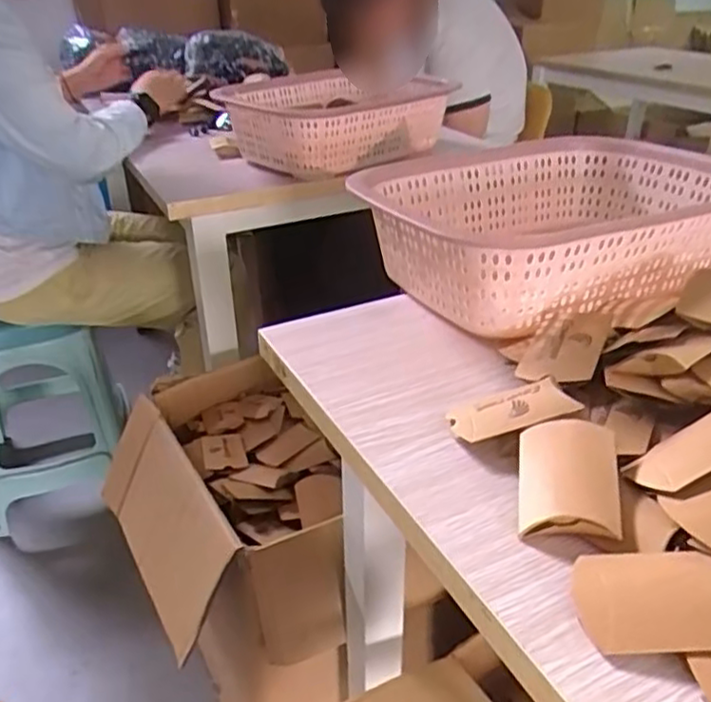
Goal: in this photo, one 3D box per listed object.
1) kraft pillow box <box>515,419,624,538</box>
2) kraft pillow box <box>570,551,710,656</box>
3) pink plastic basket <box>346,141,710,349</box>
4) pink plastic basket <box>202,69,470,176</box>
[{"bbox_3d":[0.129,0.078,0.408,0.056,0.017,0.084,-7,37,20],"label":"kraft pillow box"},{"bbox_3d":[0.153,0.124,0.336,0.080,0.018,0.057,2,30,3],"label":"kraft pillow box"},{"bbox_3d":[0.201,-0.124,0.679,0.364,0.102,0.290,-14,33,-22],"label":"pink plastic basket"},{"bbox_3d":[-0.054,-0.401,1.155,0.284,0.104,0.373,-21,36,-31],"label":"pink plastic basket"}]

